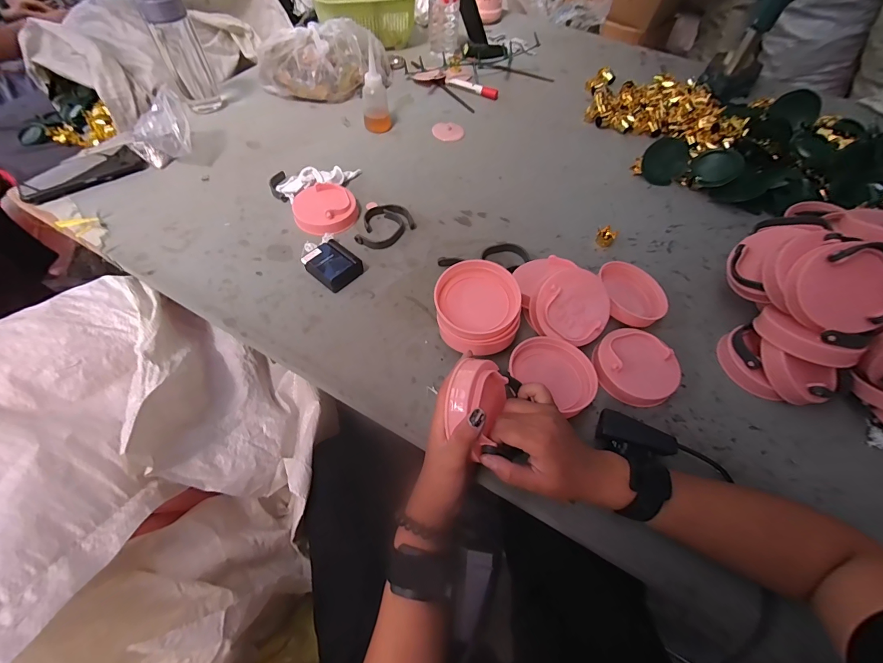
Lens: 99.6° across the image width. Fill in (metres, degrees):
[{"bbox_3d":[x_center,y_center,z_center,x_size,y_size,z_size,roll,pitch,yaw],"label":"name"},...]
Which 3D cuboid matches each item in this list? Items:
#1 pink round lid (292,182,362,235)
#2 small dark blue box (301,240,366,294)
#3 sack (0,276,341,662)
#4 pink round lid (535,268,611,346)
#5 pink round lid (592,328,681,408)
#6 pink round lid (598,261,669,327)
[{"bbox_3d":[-0.178,-0.189,0.576,0.093,0.028,0.094,1,57,-2],"label":"pink round lid"},{"bbox_3d":[-0.148,-0.091,0.514,0.060,0.030,0.055,34,62,18],"label":"small dark blue box"},{"bbox_3d":[-0.341,0.142,0.458,0.455,0.255,0.311,34,62,18],"label":"sack"},{"bbox_3d":[0.163,-0.031,0.456,0.092,0.015,0.089,0,88,-11],"label":"pink round lid"},{"bbox_3d":[0.231,0.040,0.443,0.088,0.021,0.092,2,68,-4],"label":"pink round lid"},{"bbox_3d":[0.252,-0.051,0.498,0.089,0.020,0.098,26,53,5],"label":"pink round lid"}]

